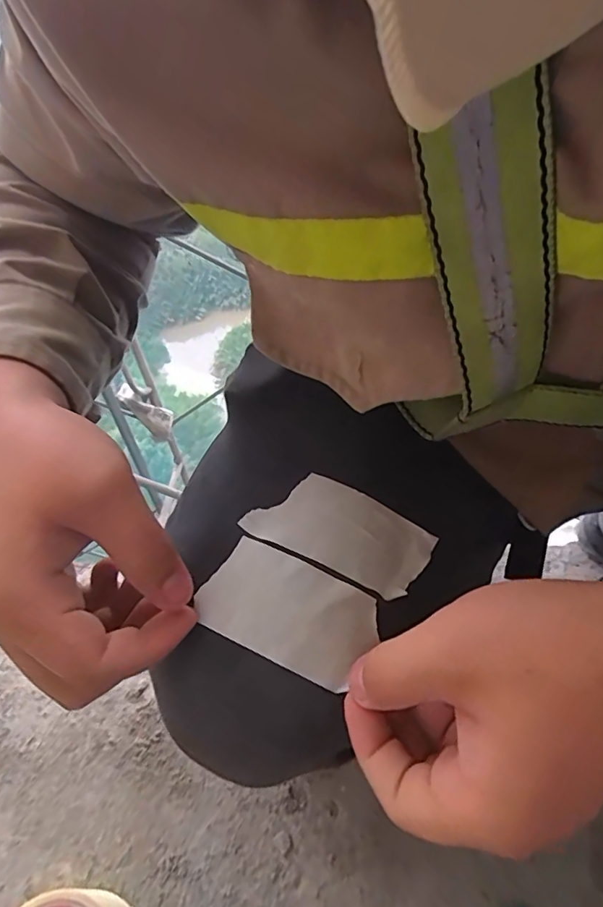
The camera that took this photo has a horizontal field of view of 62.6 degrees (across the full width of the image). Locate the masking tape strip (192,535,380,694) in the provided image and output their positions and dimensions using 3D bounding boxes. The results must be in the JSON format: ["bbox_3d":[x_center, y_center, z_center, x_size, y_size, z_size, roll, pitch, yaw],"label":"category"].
[{"bbox_3d":[-0.006,0.075,0.237,0.082,0.010,0.046,26,68,5],"label":"masking tape strip"}]

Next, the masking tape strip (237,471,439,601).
[{"bbox_3d":[0.022,0.040,0.260,0.094,0.007,0.046,27,60,0],"label":"masking tape strip"}]

